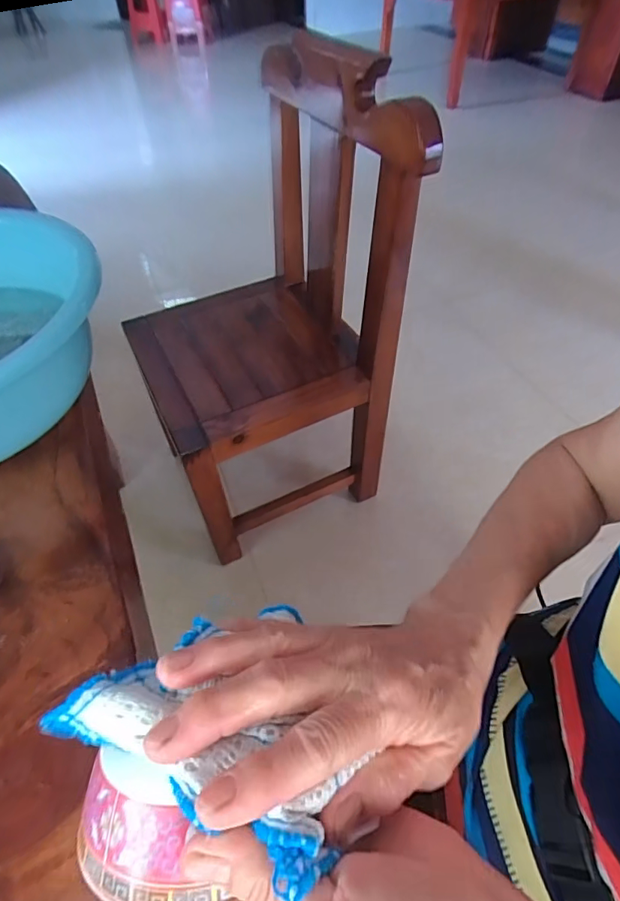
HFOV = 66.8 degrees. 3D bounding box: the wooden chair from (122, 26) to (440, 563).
[{"bbox_3d":[-0.094,-0.253,0.930,0.495,0.749,0.476,-23,53,-16],"label":"wooden chair"}]

